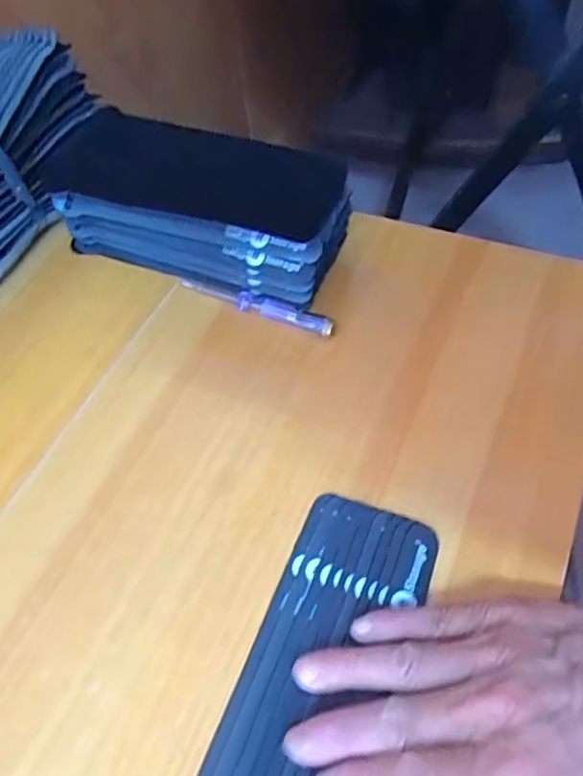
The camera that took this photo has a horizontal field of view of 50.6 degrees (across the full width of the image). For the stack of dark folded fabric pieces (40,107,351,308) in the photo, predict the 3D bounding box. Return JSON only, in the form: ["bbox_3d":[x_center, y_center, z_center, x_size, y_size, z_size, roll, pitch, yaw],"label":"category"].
[{"bbox_3d":[-0.063,-0.127,0.422,0.204,0.081,0.072,17,58,16],"label":"stack of dark folded fabric pieces"}]

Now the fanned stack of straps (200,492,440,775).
[{"bbox_3d":[0.008,0.145,0.289,0.077,0.015,0.200,21,61,19],"label":"fanned stack of straps"}]

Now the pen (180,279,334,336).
[{"bbox_3d":[-0.024,-0.057,0.418,0.114,0.011,0.011,21,60,19],"label":"pen"}]

